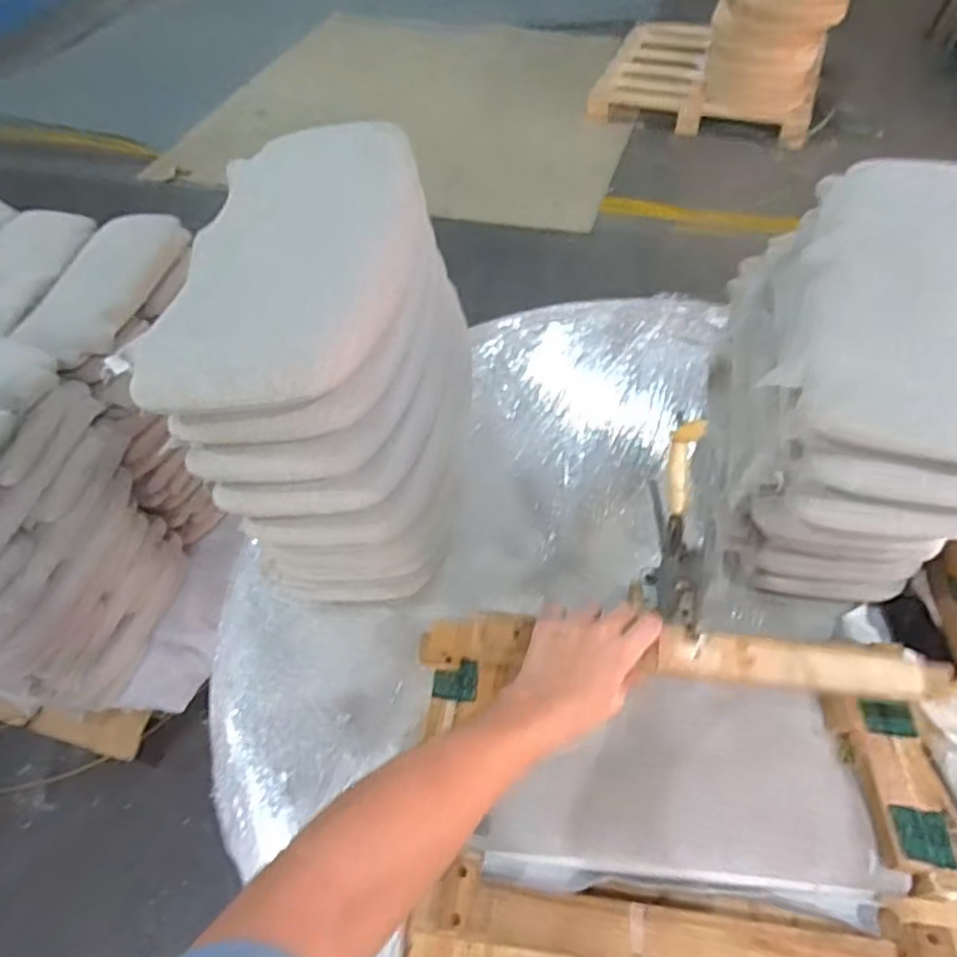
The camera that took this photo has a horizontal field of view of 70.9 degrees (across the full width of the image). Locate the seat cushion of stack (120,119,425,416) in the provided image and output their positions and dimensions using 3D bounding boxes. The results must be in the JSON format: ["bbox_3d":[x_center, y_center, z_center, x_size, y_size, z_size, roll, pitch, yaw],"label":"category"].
[{"bbox_3d":[-0.177,-0.219,0.644,0.219,0.064,0.389,1,53,4],"label":"seat cushion of stack"}]

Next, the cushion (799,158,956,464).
[{"bbox_3d":[0.442,-0.195,0.660,0.227,0.044,0.437,18,55,16],"label":"cushion"}]

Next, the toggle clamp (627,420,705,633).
[{"bbox_3d":[0.189,0.072,0.654,0.047,0.204,0.162,6,53,8],"label":"toggle clamp"}]

